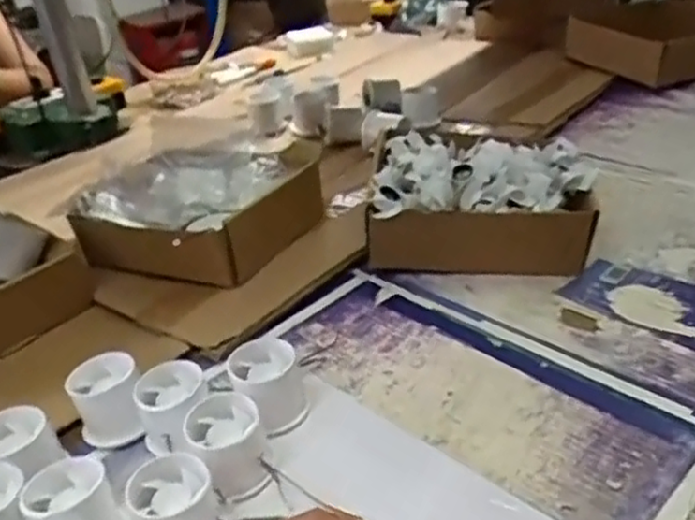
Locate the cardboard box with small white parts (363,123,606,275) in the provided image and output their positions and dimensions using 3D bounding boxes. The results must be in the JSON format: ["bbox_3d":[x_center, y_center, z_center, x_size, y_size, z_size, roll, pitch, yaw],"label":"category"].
[{"bbox_3d":[0.131,-0.061,0.723,0.207,0.100,0.170,-2,31,7],"label":"cardboard box with small white parts"}]

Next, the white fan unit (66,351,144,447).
[{"bbox_3d":[-0.182,0.108,0.539,0.050,0.049,0.061,-15,32,-14],"label":"white fan unit"}]

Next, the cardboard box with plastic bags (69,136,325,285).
[{"bbox_3d":[-0.153,-0.061,0.768,0.215,0.092,0.197,9,34,24],"label":"cardboard box with plastic bags"}]

